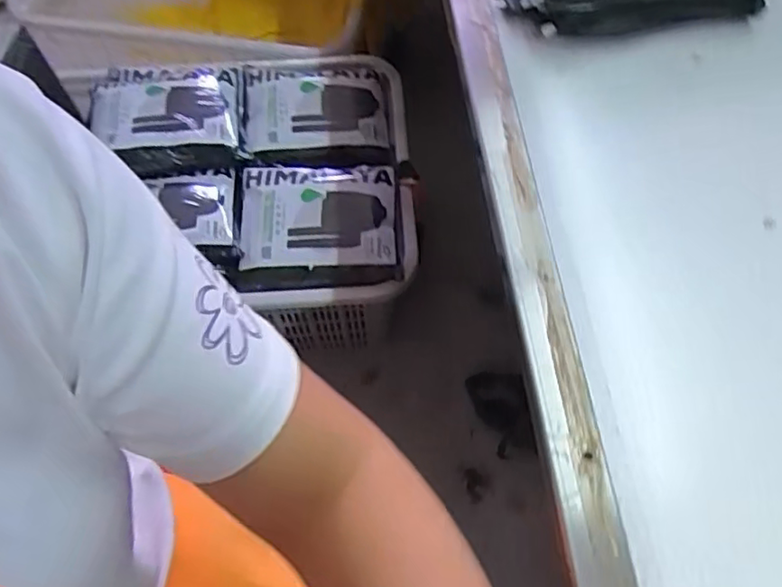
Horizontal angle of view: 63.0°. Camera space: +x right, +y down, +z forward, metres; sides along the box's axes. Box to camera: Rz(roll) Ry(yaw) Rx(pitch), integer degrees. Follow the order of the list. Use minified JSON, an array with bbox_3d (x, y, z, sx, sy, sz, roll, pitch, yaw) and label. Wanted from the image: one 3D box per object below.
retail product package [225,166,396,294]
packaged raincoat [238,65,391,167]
[{"bbox_3d":[-0.134,-0.117,1.147,0.281,0.049,0.235,0,62,0],"label":"retail product package"},{"bbox_3d":[-0.160,-0.344,1.248,0.251,0.068,0.238,-5,62,-3],"label":"packaged raincoat"}]

